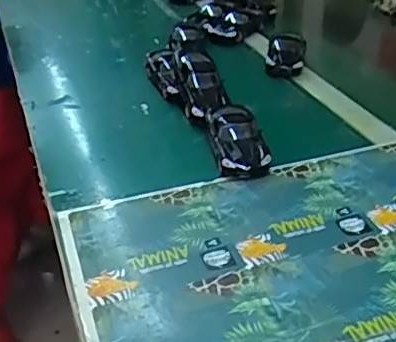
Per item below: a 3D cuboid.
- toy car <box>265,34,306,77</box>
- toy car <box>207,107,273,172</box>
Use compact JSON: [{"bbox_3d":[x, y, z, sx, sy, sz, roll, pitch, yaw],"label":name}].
[{"bbox_3d":[0.142,-0.186,0.905,0.060,0.038,0.112,6,34,12],"label":"toy car"},{"bbox_3d":[0.045,-0.039,0.683,0.061,0.034,0.114,-4,33,-3],"label":"toy car"}]

